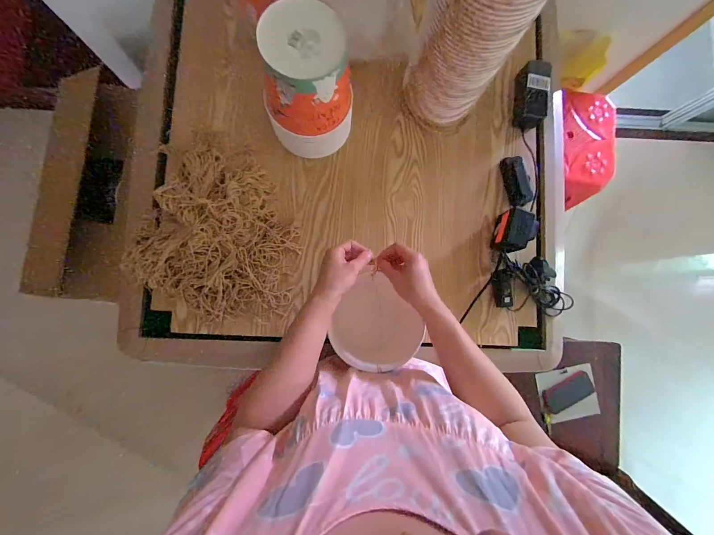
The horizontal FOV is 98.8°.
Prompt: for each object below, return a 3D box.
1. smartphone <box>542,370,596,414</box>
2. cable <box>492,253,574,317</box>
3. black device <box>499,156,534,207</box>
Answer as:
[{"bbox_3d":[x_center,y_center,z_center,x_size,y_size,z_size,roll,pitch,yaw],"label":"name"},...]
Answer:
[{"bbox_3d":[0.679,0.403,0.986,0.170,0.015,0.079,-23,86,-7],"label":"smartphone"},{"bbox_3d":[0.378,0.039,0.651,0.178,0.035,0.111,10,83,-4],"label":"cable"},{"bbox_3d":[0.351,-0.190,0.675,0.048,0.026,0.107,-10,85,-6],"label":"black device"}]

